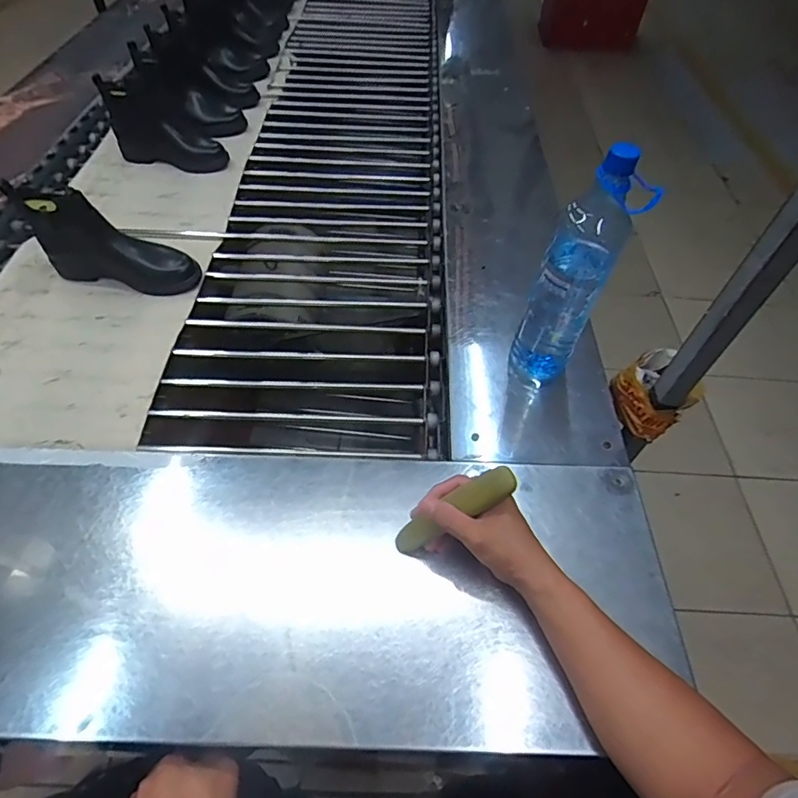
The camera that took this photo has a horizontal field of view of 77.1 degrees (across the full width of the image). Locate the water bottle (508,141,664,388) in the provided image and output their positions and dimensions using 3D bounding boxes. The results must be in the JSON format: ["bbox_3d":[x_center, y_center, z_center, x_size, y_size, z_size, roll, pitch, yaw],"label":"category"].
[{"bbox_3d":[0.214,-0.141,0.619,0.098,0.315,0.071,18,53,10],"label":"water bottle"}]

